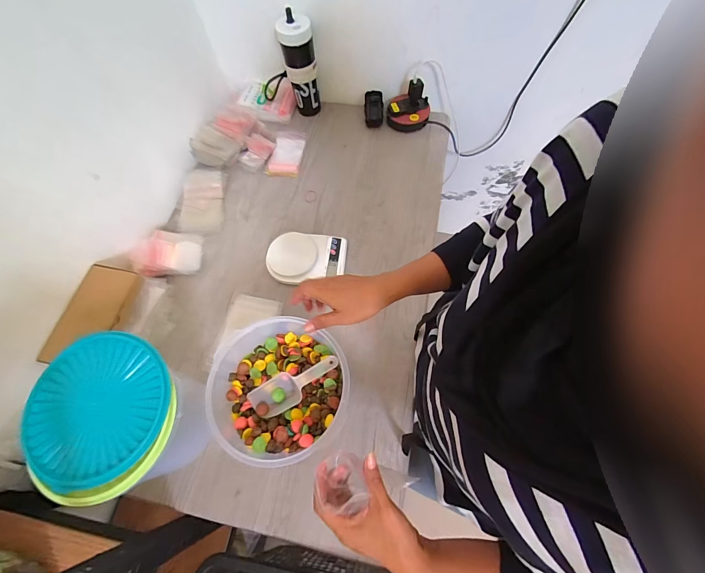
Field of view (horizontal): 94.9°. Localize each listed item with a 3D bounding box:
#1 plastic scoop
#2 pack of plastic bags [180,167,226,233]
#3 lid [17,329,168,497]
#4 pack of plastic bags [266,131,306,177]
[{"bbox_3d":[-0.093,0.157,0.520,0.153,0.036,0.056,-31,67,6],"label":"plastic scoop"},{"bbox_3d":[-0.389,-0.226,0.844,0.099,0.029,0.189,-3,66,2],"label":"pack of plastic bags"},{"bbox_3d":[-0.376,0.174,0.469,0.202,0.026,0.196,-1,66,2],"label":"lid"},{"bbox_3d":[-0.183,-0.377,0.908,0.084,0.016,0.160,7,66,6],"label":"pack of plastic bags"}]

